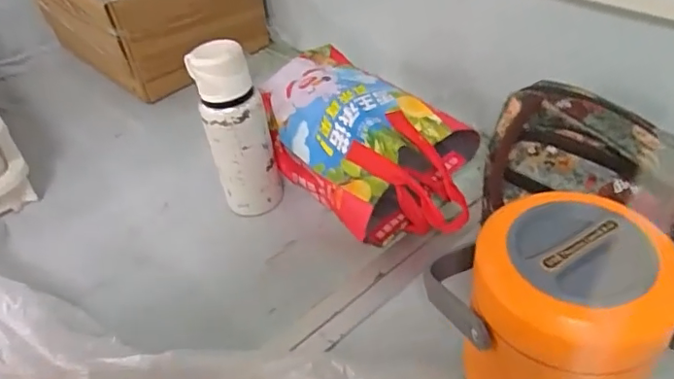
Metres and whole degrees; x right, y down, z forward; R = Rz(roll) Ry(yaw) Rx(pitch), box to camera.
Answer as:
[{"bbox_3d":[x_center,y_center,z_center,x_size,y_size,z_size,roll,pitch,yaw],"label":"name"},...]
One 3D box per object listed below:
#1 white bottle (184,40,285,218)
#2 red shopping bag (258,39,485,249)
[{"bbox_3d":[-0.124,-0.069,0.676,0.078,0.231,0.074,-13,41,-6],"label":"white bottle"},{"bbox_3d":[0.031,-0.051,0.692,0.174,0.153,0.297,-34,47,-26],"label":"red shopping bag"}]

